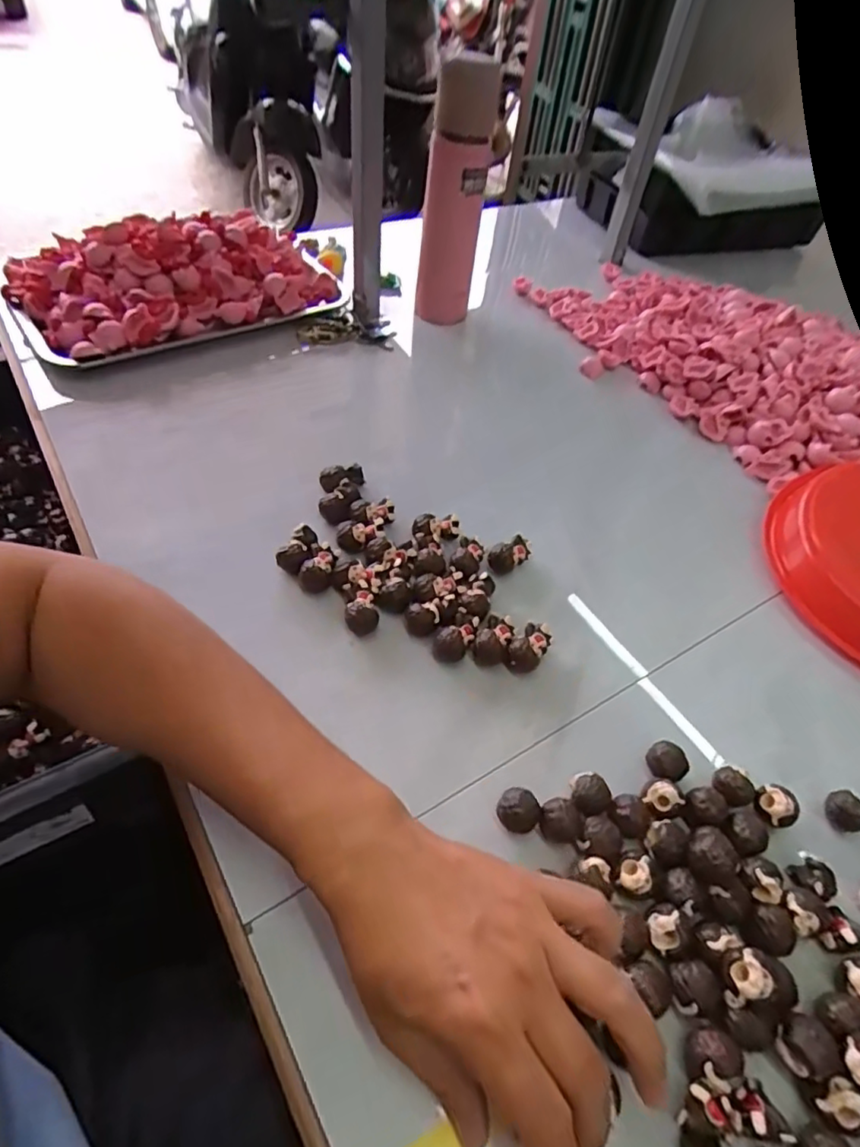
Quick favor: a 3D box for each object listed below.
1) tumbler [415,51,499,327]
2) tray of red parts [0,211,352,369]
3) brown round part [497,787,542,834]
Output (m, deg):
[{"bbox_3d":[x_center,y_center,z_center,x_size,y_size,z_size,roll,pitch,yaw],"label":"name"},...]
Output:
[{"bbox_3d":[0.025,-0.412,0.680,0.070,0.253,0.067,6,50,-1],"label":"tumbler"},{"bbox_3d":[-0.291,-0.351,0.696,0.355,0.079,0.209,-24,57,-24],"label":"tray of red parts"},{"bbox_3d":[0.053,0.148,0.367,0.025,0.028,0.023,3,50,-3],"label":"brown round part"}]

